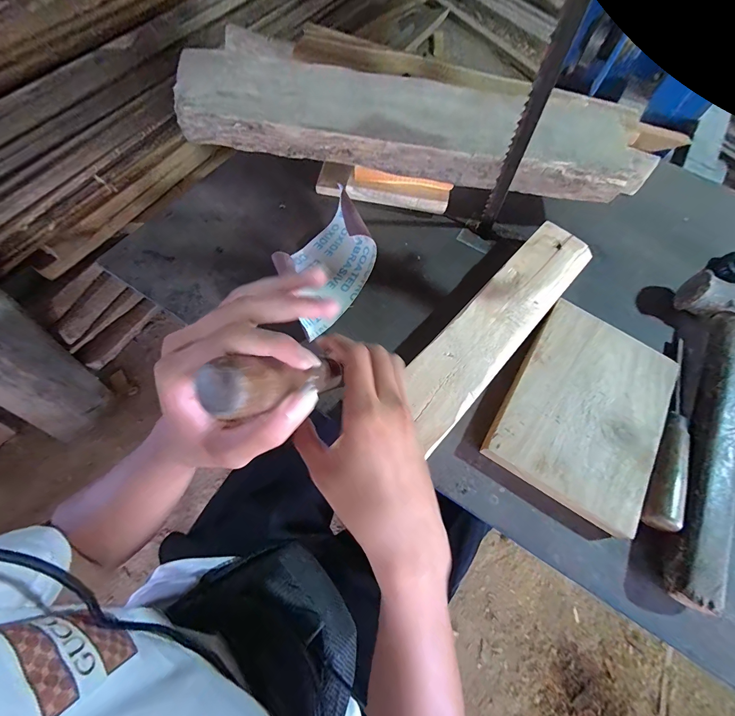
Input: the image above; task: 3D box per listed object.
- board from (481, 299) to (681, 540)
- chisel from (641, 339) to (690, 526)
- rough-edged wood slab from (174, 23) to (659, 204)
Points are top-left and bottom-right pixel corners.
[{"bbox_3d":[0.228,0.048,0.349,0.147,0.014,0.210,32,68,10],"label":"board"},{"bbox_3d":[0.316,0.069,0.349,0.029,0.031,0.217,30,67,9],"label":"chisel"},{"bbox_3d":[0.052,-0.293,0.423,0.566,0.052,0.135,8,66,0],"label":"rough-edged wood slab"}]

